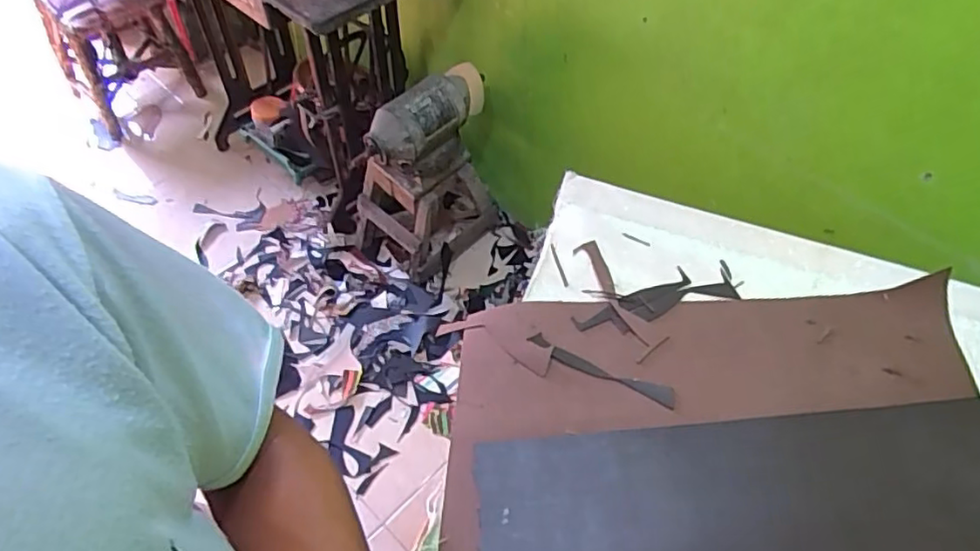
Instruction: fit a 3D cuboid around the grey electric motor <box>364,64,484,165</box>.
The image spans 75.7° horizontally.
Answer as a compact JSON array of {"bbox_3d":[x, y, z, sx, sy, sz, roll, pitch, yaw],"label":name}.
[{"bbox_3d":[-0.128,-0.338,1.339,0.291,0.106,0.103,-31,60,-22],"label":"grey electric motor"}]

